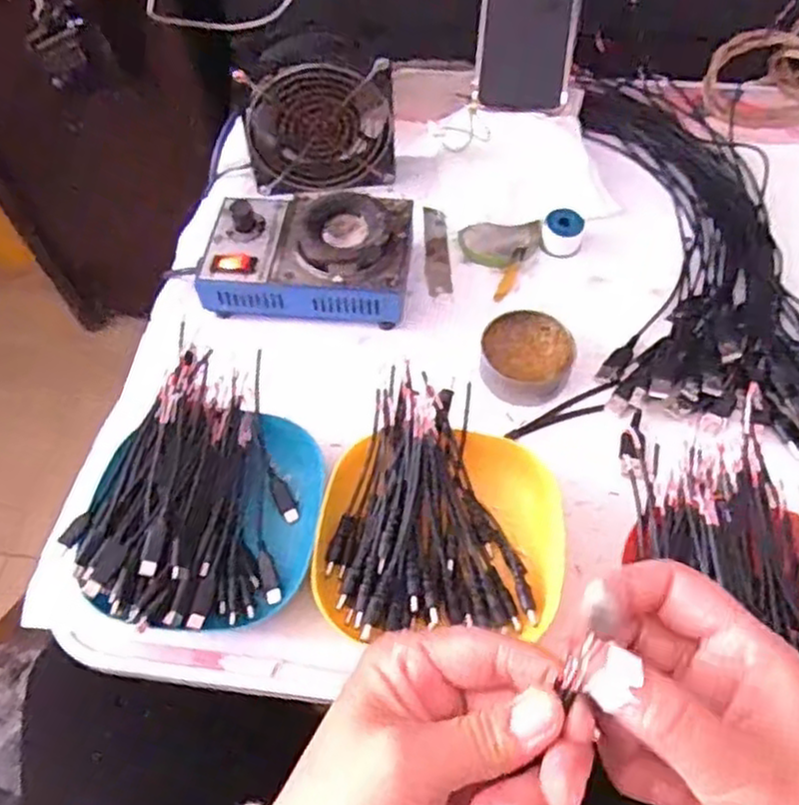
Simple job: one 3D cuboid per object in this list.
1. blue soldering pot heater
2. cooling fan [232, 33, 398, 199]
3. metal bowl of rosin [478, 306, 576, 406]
[{"bbox_3d":[-0.067,-0.107,0.543,0.149,0.060,0.099,6,59,6],"label":"blue soldering pot heater"},{"bbox_3d":[-0.063,-0.225,0.574,0.118,0.114,0.034,-5,58,-1],"label":"cooling fan"},{"bbox_3d":[0.088,-0.031,0.504,0.061,0.022,0.065,-1,58,2],"label":"metal bowl of rosin"}]

